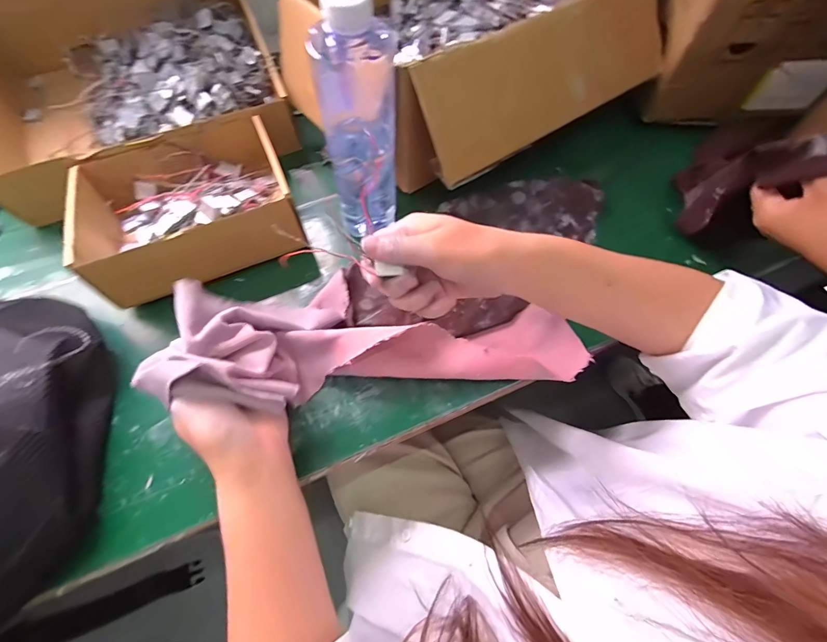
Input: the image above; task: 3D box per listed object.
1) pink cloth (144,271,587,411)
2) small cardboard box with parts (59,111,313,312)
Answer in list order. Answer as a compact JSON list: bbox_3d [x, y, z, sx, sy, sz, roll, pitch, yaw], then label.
[{"bbox_3d":[-0.021,0.012,0.357,0.378,0.078,0.130,1,65,-13],"label":"pink cloth"},{"bbox_3d":[-0.246,-0.133,0.407,0.201,0.073,0.176,-23,68,-10],"label":"small cardboard box with parts"}]

